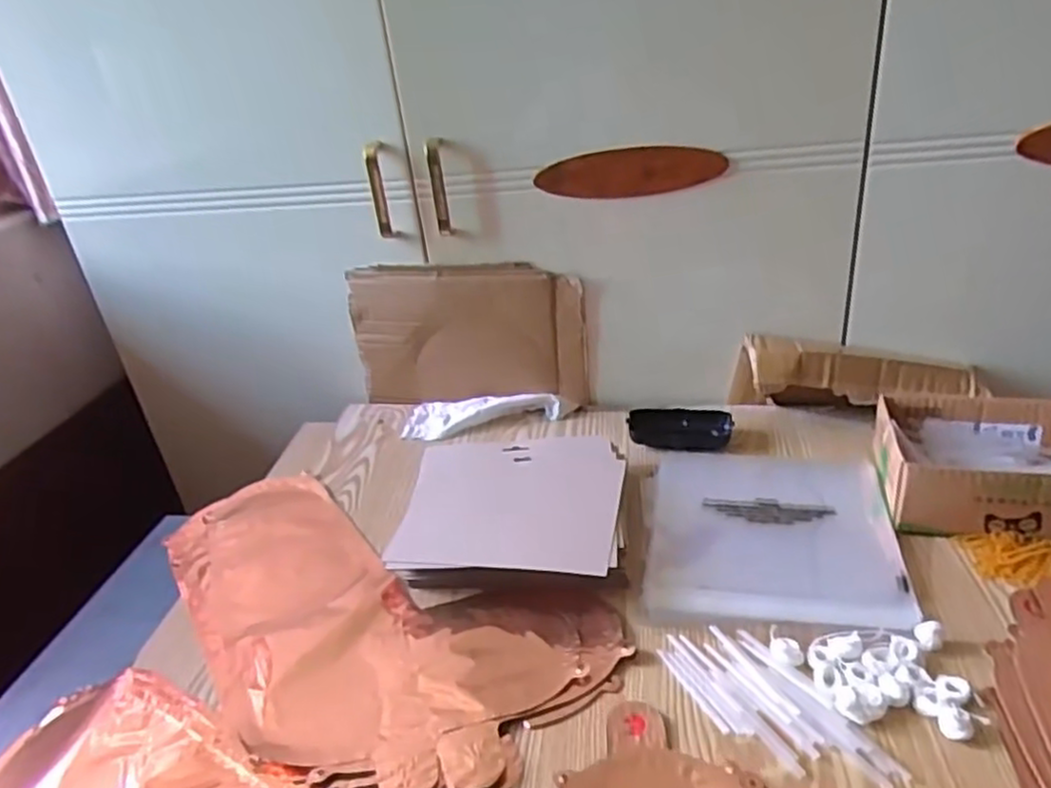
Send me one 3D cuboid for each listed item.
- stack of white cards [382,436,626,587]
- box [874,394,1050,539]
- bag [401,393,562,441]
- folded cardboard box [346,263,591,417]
[{"bbox_3d":[-0.010,0.107,0.662,0.197,0.038,0.192,-1,29,10],"label":"stack of white cards"},{"bbox_3d":[0.415,0.059,0.633,0.180,0.064,0.147,2,30,15],"label":"box"},{"bbox_3d":[-0.052,0.021,0.839,0.178,0.028,0.069,-2,29,9],"label":"bag"},{"bbox_3d":[-0.066,-0.068,0.839,0.267,0.170,0.032,2,30,15],"label":"folded cardboard box"}]

